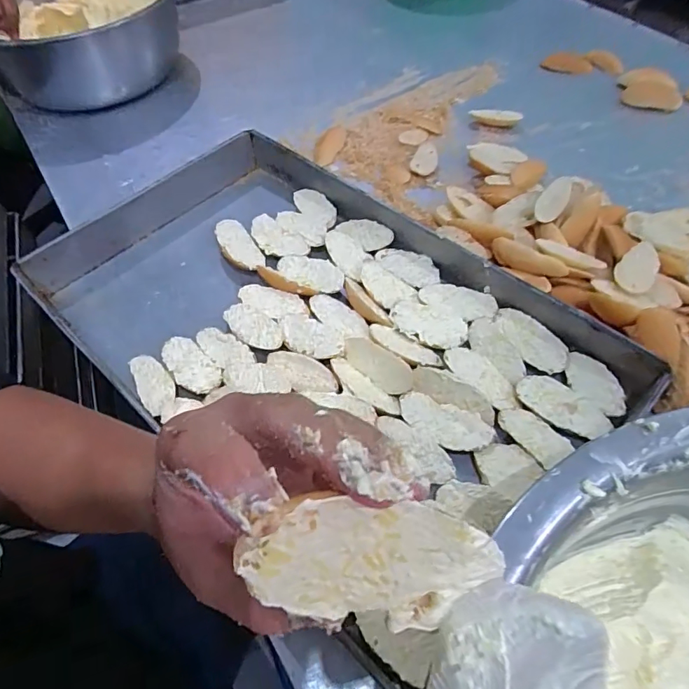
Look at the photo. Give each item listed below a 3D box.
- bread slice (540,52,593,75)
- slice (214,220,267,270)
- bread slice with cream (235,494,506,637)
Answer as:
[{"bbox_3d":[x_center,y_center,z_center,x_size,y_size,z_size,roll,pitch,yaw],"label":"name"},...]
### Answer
[{"bbox_3d":[0.403,-0.508,0.846,0.089,0.021,0.041,6,57,6],"label":"bread slice"},{"bbox_3d":[-0.136,-0.123,0.600,0.041,0.023,0.104,-31,60,-17],"label":"slice"},{"bbox_3d":[0.009,0.069,0.144,0.082,0.014,0.047,21,103,-22],"label":"bread slice with cream"}]

